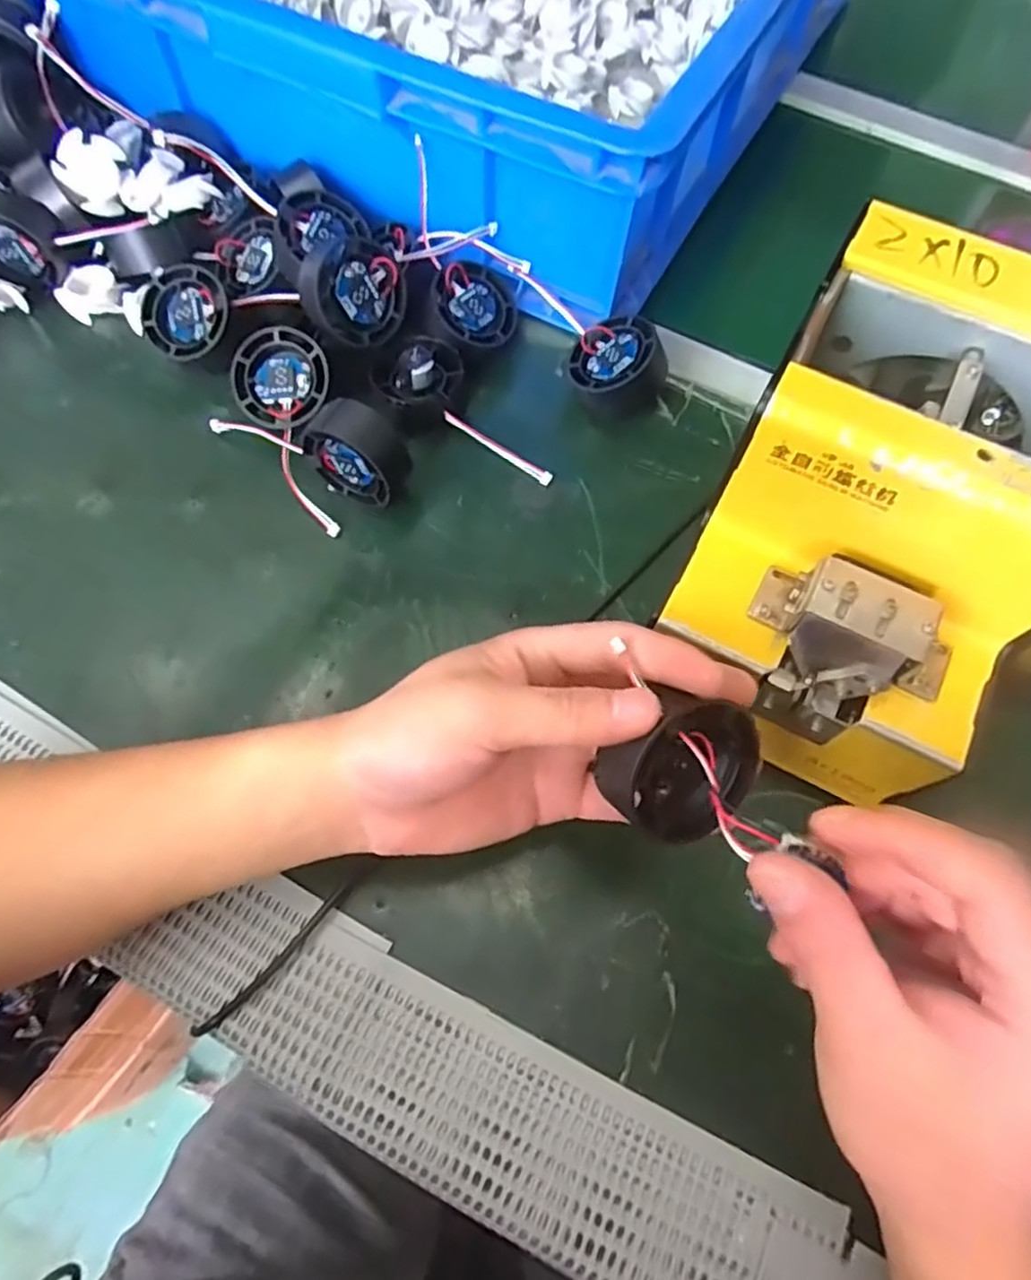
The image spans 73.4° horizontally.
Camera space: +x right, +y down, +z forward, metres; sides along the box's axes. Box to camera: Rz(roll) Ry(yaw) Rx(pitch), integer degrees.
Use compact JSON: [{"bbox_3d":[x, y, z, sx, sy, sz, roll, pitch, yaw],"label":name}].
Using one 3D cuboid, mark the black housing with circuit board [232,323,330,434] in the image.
[{"bbox_3d":[-0.128,-0.144,0.384,0.052,0.020,0.052,0,93,2],"label":"black housing with circuit board"}]

